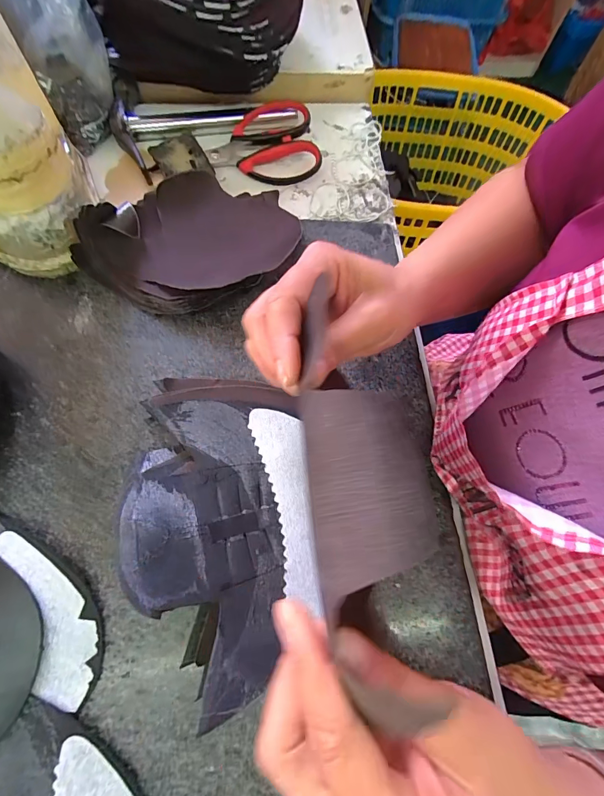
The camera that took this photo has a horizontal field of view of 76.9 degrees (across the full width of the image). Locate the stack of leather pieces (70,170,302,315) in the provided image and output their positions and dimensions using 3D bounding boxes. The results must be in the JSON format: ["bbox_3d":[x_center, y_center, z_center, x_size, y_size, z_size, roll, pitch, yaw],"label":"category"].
[{"bbox_3d":[-0.090,-0.150,0.358,0.152,0.046,0.195,42,73,12],"label":"stack of leather pieces"}]

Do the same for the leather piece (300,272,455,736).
[{"bbox_3d":[0.025,0.033,0.164,0.045,0.034,0.187,-7,70,-5],"label":"leather piece"}]

